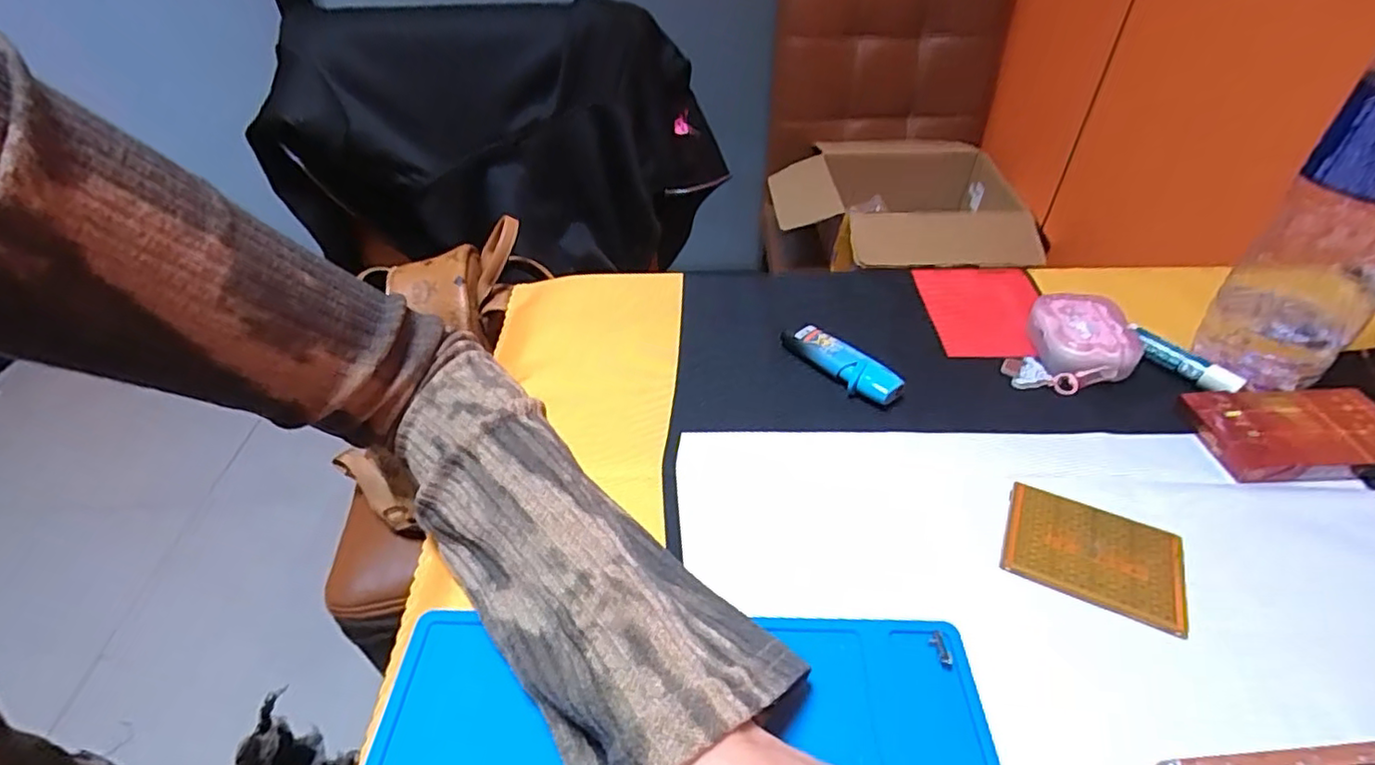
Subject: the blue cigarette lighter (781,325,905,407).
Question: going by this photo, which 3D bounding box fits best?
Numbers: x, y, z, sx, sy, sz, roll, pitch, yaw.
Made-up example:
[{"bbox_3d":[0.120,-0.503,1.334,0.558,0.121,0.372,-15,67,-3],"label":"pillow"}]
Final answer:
[{"bbox_3d":[0.094,-0.013,0.387,0.022,0.014,0.079,-29,48,-28],"label":"blue cigarette lighter"}]

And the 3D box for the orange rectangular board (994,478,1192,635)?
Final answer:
[{"bbox_3d":[0.188,0.077,0.292,0.072,0.006,0.058,18,45,21],"label":"orange rectangular board"}]

